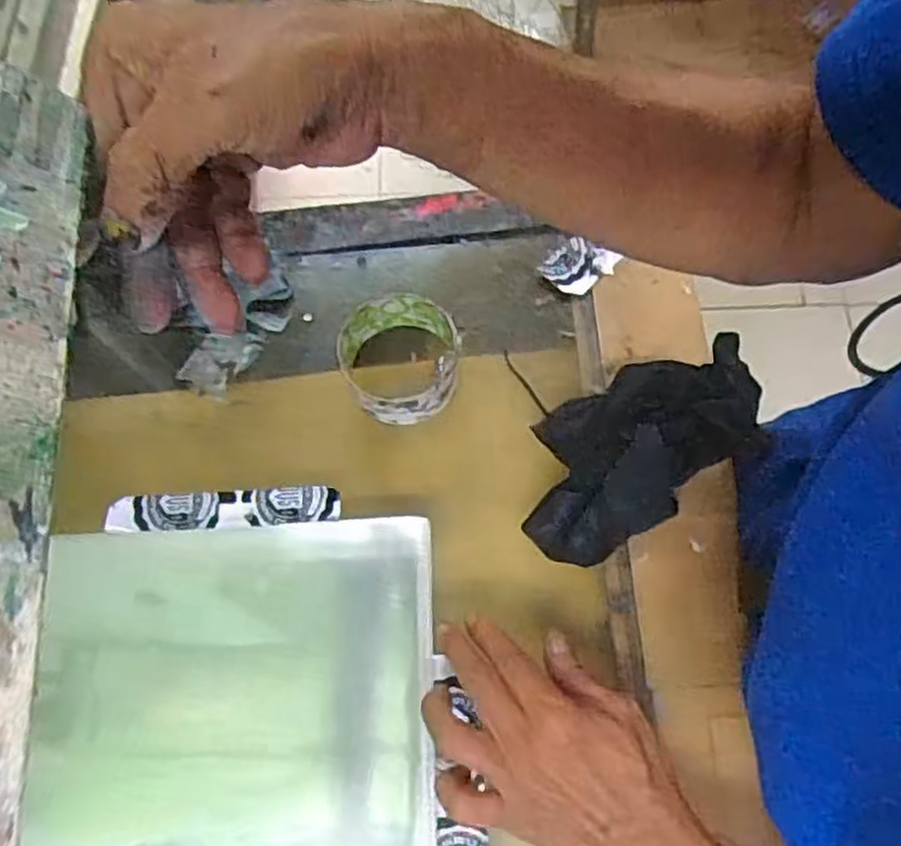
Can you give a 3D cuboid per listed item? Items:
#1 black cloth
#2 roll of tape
[{"bbox_3d":[0.120,0.015,0.487,0.166,0.055,0.095,-28,71,-9],"label":"black cloth"},{"bbox_3d":[-0.034,-0.046,0.515,0.080,0.041,0.083,-1,69,3],"label":"roll of tape"}]

